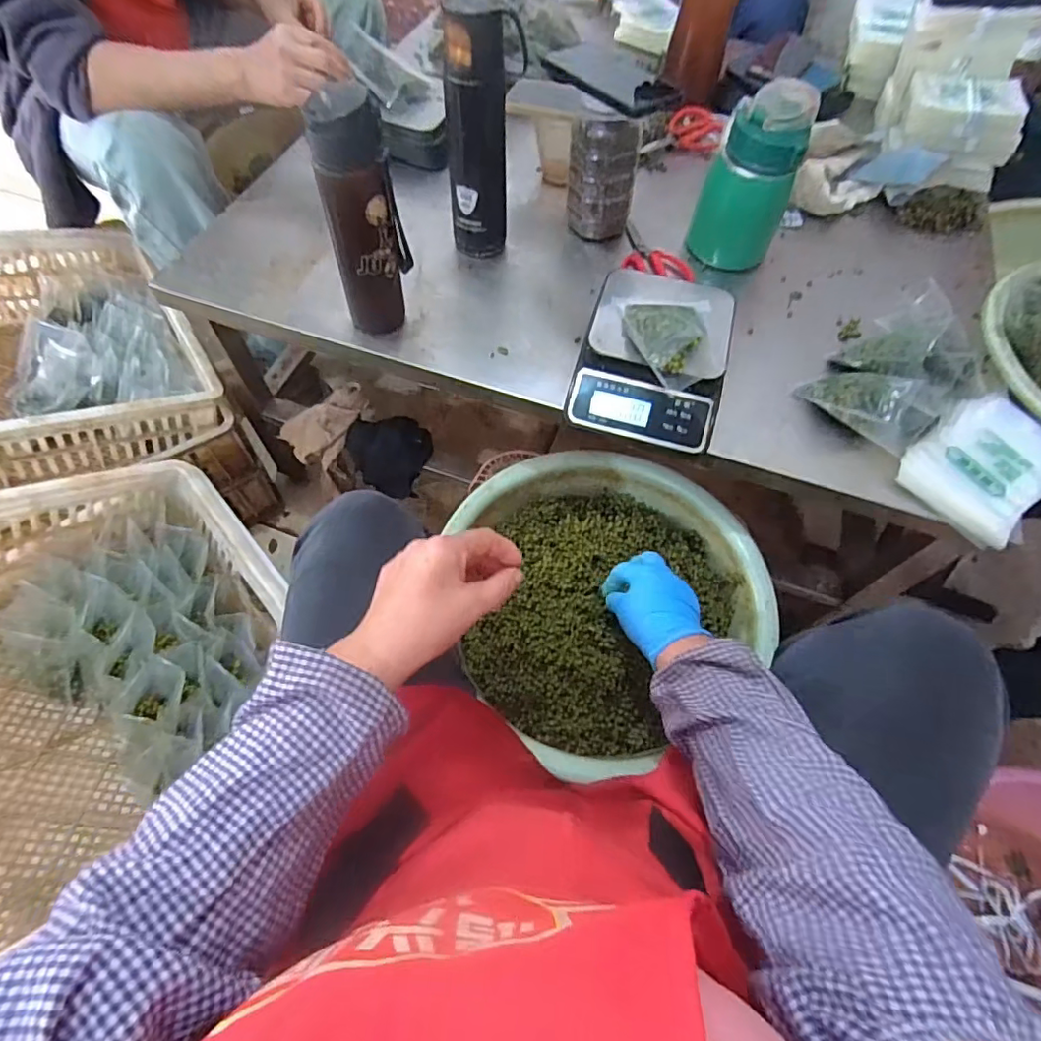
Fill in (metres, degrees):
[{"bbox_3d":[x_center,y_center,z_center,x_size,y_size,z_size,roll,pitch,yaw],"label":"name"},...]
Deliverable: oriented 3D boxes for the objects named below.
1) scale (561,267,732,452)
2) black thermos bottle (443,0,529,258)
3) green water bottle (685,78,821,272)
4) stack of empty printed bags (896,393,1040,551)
[{"bbox_3d":[0.143,-0.178,0.611,0.152,0.061,0.203,14,62,5],"label":"scale"},{"bbox_3d":[-0.040,-0.425,0.638,0.083,0.249,0.067,0,61,-3],"label":"black thermos bottle"},{"bbox_3d":[0.274,-0.411,0.682,0.090,0.168,0.089,0,61,-3],"label":"green water bottle"},{"bbox_3d":[0.466,-0.057,0.566,0.163,0.028,0.116,-36,69,-20],"label":"stack of empty printed bags"}]

